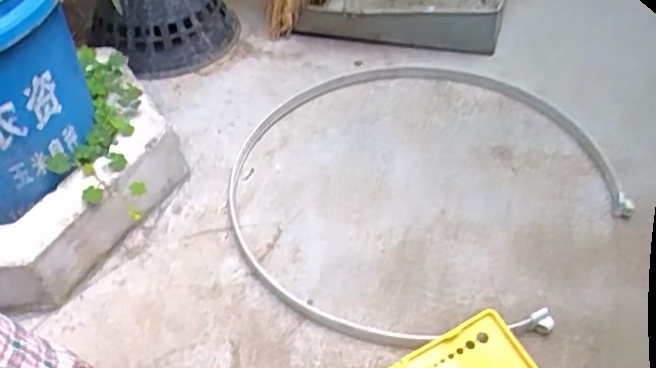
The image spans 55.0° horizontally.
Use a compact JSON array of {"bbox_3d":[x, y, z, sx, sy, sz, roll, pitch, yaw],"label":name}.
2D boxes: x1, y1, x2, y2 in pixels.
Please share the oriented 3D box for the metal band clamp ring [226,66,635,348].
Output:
[{"bbox_3d":[0.093,-0.019,0.696,0.419,0.021,0.424,-3,45,3],"label":"metal band clamp ring"}]

